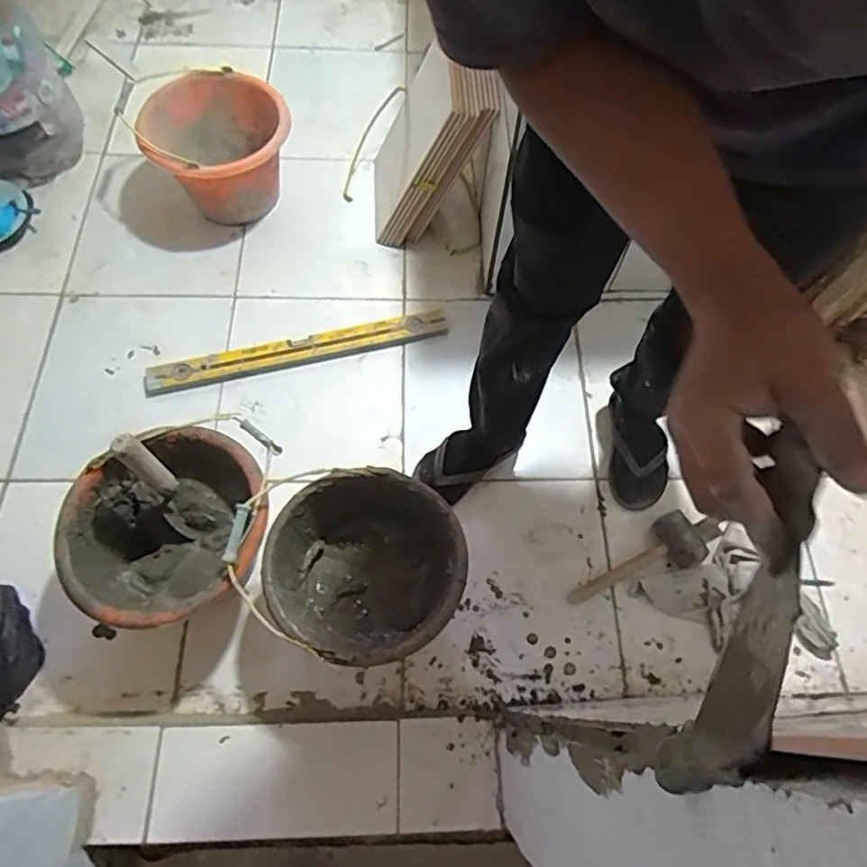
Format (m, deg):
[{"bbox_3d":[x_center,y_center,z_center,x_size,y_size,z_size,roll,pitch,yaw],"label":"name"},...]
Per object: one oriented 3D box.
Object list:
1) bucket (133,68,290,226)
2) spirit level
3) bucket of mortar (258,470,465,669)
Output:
[{"bbox_3d":[-0.446,-0.584,1.272,0.273,0.204,0.258,1,64,-2],"label":"bucket"},{"bbox_3d":[-0.263,-0.163,1.177,0.584,0.026,0.058,-13,65,-9],"label":"spirit level"},{"bbox_3d":[-0.092,0.198,0.918,0.267,0.194,0.296,23,65,8],"label":"bucket of mortar"}]

